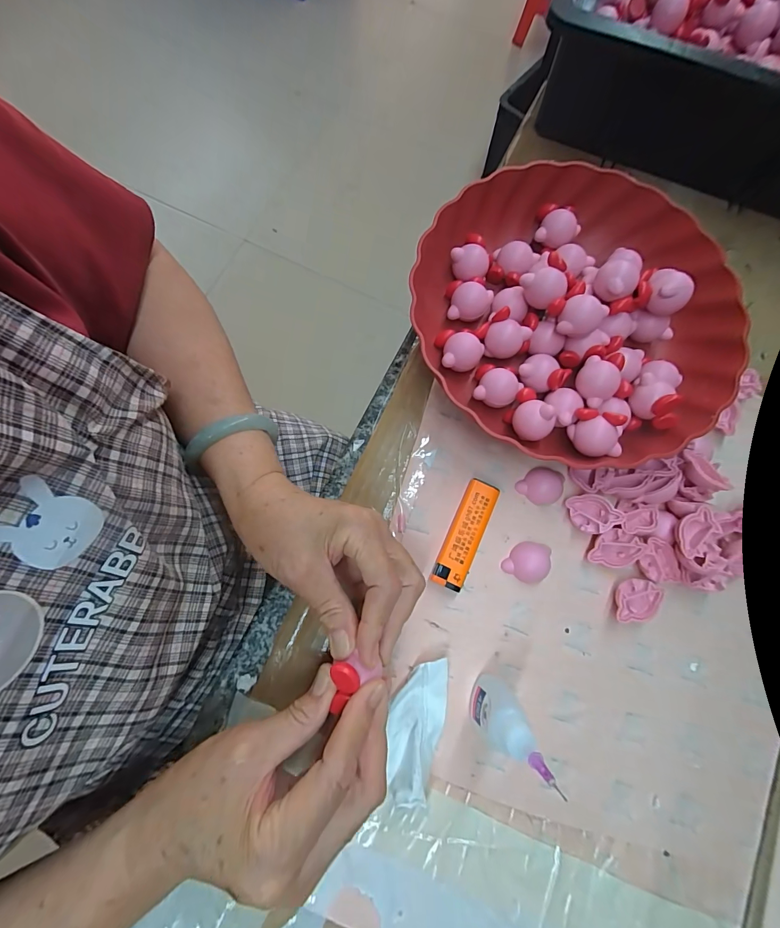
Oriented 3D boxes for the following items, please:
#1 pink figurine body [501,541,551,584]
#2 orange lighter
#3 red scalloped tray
[{"bbox_3d":[0.101,0.071,0.278,0.032,0.011,0.029,16,77,1],"label":"pink figurine body"},{"bbox_3d":[0.055,0.051,0.278,0.024,0.012,0.079,25,77,3],"label":"orange lighter"},{"bbox_3d":[0.145,-0.117,0.301,0.239,0.053,0.240,-15,78,-6],"label":"red scalloped tray"}]

